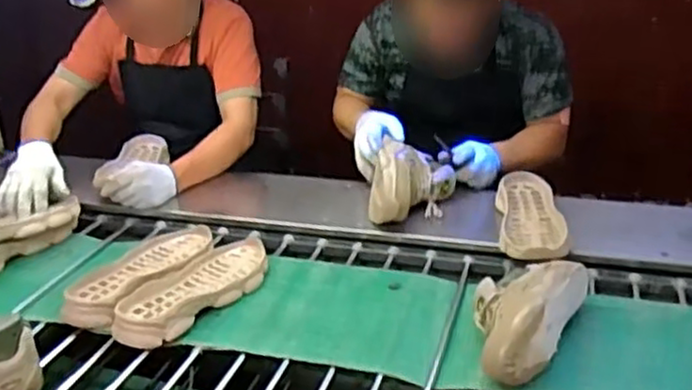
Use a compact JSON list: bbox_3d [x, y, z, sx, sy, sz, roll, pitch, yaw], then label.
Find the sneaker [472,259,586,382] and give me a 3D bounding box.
[{"bbox_3d":[0.250,0.177,1.057,0.135,0.102,0.266,12,28,29],"label":"sneaker"}]

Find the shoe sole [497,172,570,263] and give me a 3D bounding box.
[{"bbox_3d":[0.345,0.031,1.346,0.121,0.050,0.307,1,25,8],"label":"shoe sole"}]

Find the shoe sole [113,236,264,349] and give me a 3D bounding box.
[{"bbox_3d":[-0.255,0.162,1.219,0.140,0.045,0.333,12,28,29],"label":"shoe sole"}]

